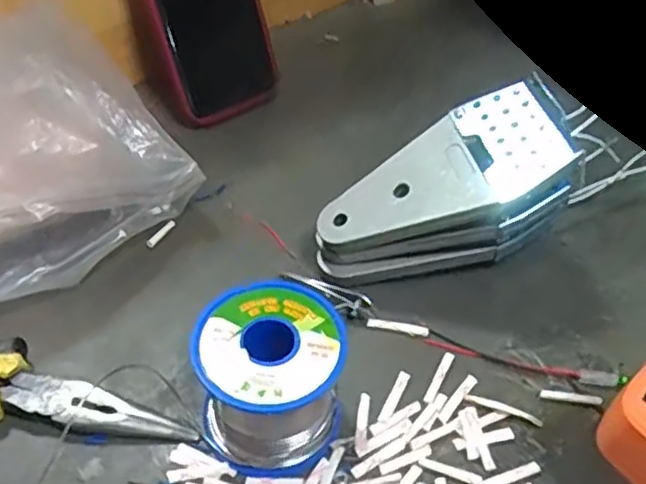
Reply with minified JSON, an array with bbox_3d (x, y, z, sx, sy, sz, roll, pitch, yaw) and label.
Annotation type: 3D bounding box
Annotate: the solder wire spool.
[{"bbox_3d":[-0.023,0.063,0.315,0.063,0.062,0.065,1,47,-1],"label":"solder wire spool"}]

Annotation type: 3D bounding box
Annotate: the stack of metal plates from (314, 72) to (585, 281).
[{"bbox_3d":[0.066,-0.028,0.385,0.136,0.092,0.063,-5,47,-7],"label":"stack of metal plates"}]

